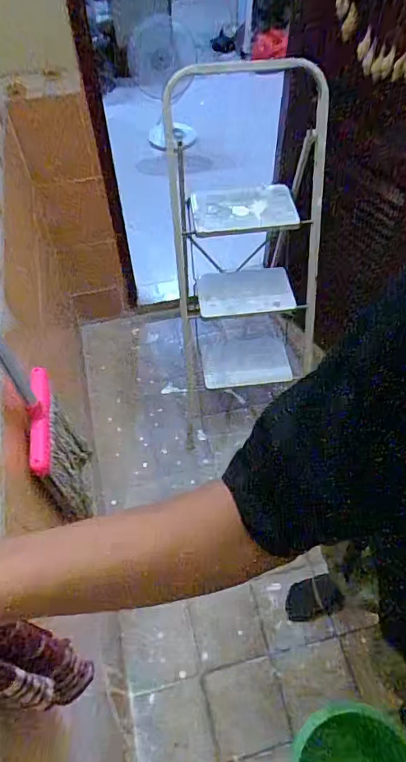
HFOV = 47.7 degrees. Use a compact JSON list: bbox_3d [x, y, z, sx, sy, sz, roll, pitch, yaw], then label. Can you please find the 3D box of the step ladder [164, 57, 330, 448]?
[{"bbox_3d":[0.139,-0.307,1.530,0.503,0.910,0.597,-9,55,-6],"label":"step ladder"}]

